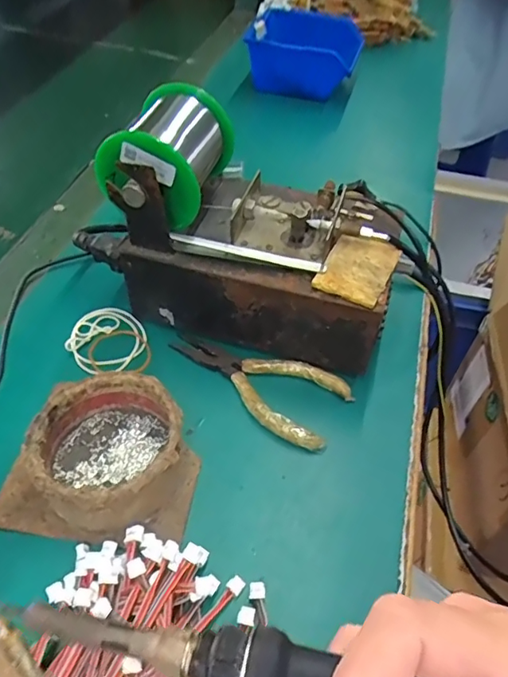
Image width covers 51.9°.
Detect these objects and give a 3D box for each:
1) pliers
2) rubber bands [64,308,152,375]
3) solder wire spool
[{"bbox_3d":[0.000,0.027,0.363,0.128,0.013,0.059,27,52,18],"label":"pliers"},{"bbox_3d":[-0.107,0.001,0.382,0.055,0.004,0.062,-16,52,-18],"label":"rubber bands"},{"bbox_3d":[-0.057,-0.117,0.356,0.069,0.069,0.092,14,49,8],"label":"solder wire spool"}]

